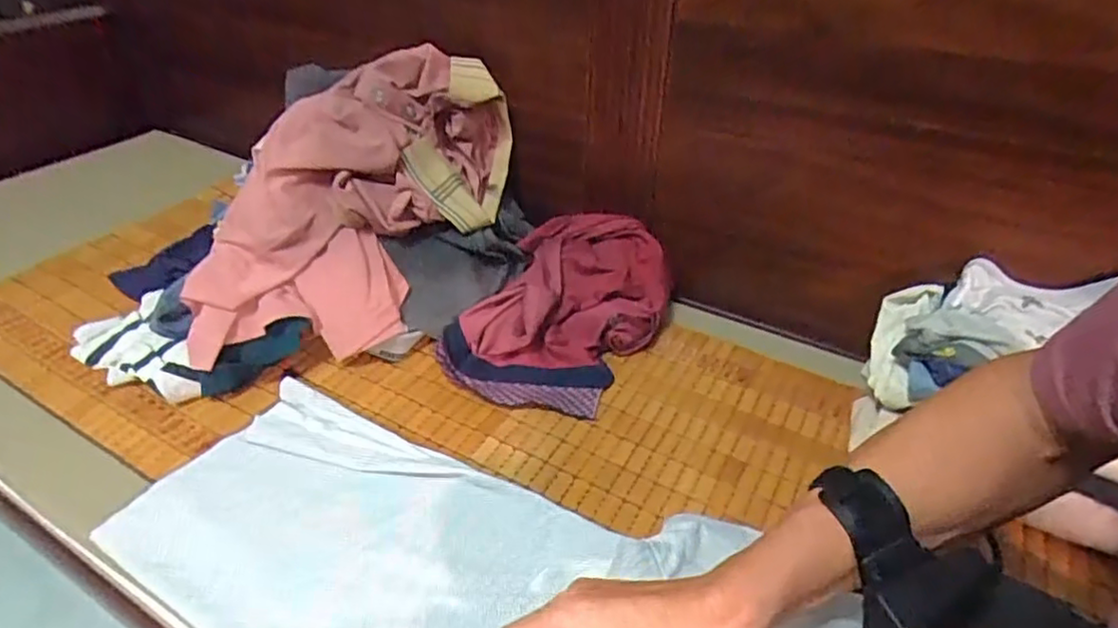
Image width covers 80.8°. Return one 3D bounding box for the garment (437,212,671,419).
[{"bbox_3d":[0.010,-0.012,0.763,0.191,0.097,0.281,21,40,23],"label":"garment"}]

